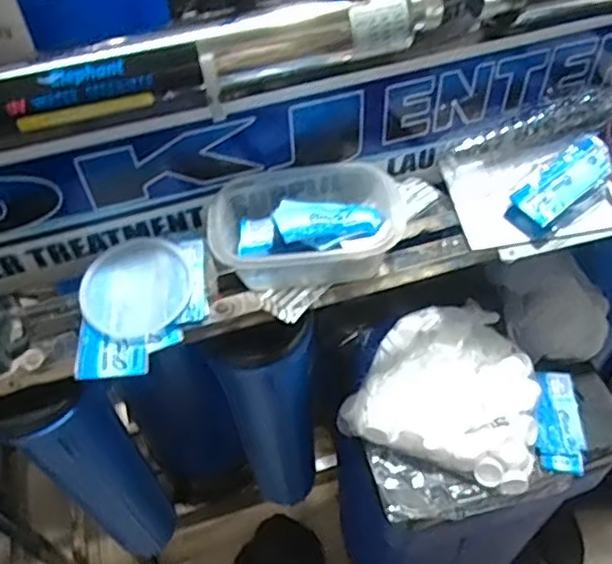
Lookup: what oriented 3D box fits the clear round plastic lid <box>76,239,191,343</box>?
[{"bbox_3d":[-0.168,0.003,0.647,0.105,0.013,0.103,-23,55,-14],"label":"clear round plastic lid"}]

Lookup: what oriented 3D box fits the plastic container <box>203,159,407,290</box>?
[{"bbox_3d":[0.003,-0.065,0.652,0.186,0.059,0.134,-5,53,-1],"label":"plastic container"}]

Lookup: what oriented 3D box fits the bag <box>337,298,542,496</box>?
[{"bbox_3d":[0.177,0.118,0.796,0.222,0.089,0.193,18,56,16],"label":"bag"}]

